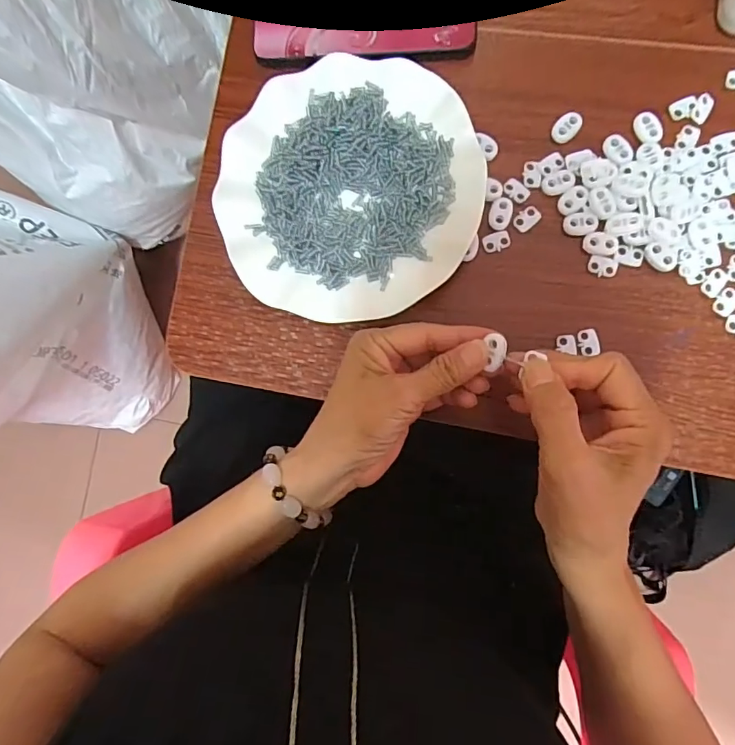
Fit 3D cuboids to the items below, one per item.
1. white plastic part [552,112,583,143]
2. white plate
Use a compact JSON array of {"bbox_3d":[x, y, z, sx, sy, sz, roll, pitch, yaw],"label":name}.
[{"bbox_3d":[0.140,-0.172,0.344,0.015,0.006,0.021,40,93,7],"label":"white plastic part"},{"bbox_3d":[-0.014,-0.129,0.352,0.179,0.025,0.182,0,87,7],"label":"white plate"}]

